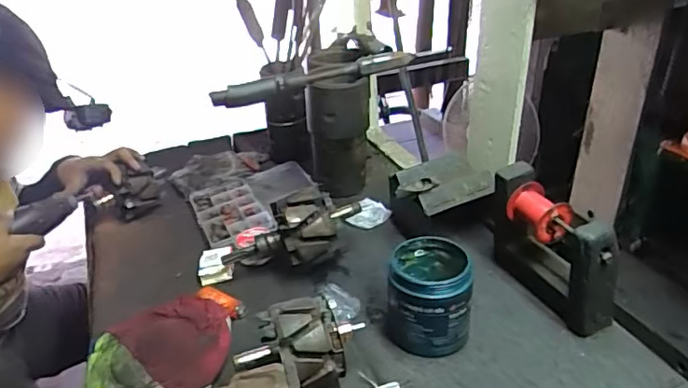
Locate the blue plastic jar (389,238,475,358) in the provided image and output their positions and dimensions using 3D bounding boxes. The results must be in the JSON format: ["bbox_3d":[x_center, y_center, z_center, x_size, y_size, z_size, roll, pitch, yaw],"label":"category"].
[{"bbox_3d":[0.095,0.114,0.611,0.082,0.100,0.089,-2,30,1],"label":"blue plastic jar"}]

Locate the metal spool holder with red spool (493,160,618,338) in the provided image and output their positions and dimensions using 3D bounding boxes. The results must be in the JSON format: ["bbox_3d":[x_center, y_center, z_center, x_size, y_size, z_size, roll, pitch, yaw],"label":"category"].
[{"bbox_3d":[0.239,0.057,0.651,0.064,0.146,0.198,-11,31,-15],"label":"metal spool holder with red spool"}]

